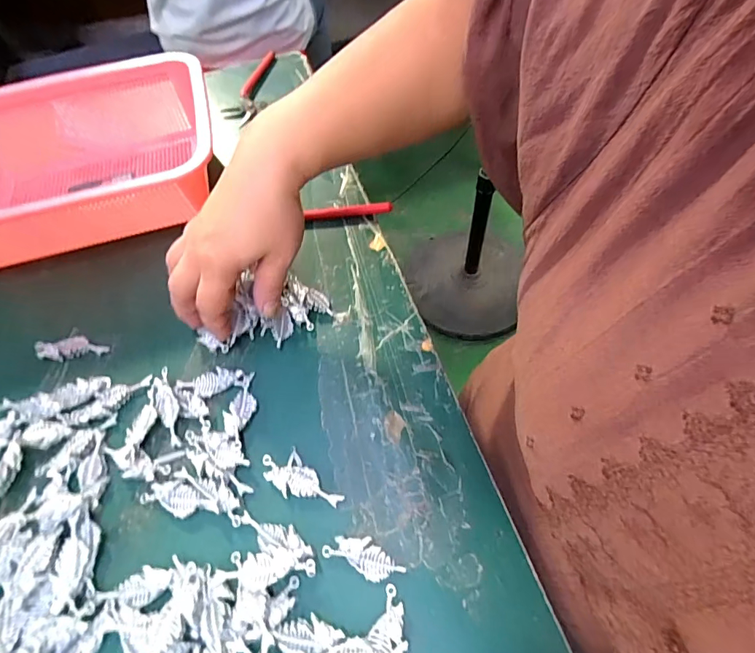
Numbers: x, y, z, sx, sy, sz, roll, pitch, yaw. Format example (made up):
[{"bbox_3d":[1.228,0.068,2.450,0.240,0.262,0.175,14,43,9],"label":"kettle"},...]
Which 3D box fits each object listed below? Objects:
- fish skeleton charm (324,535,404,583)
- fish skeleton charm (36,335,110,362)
[{"bbox_3d":[-0.008,0.136,0.254,0.046,0.006,0.019,21,63,15],"label":"fish skeleton charm"},{"bbox_3d":[-0.247,0.017,0.346,0.058,0.007,0.021,-9,59,-2],"label":"fish skeleton charm"}]

